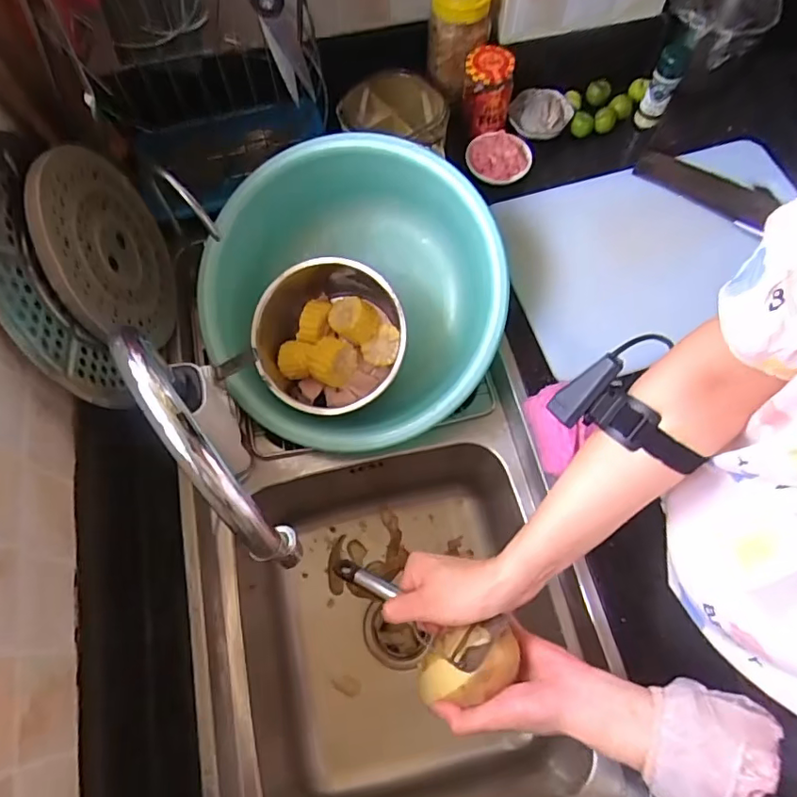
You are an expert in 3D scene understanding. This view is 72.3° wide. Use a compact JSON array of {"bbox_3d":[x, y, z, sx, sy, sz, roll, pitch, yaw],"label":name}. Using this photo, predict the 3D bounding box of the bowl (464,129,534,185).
[{"bbox_3d":[0.145,-0.350,0.790,0.091,0.030,0.072,11,68,5],"label":"bowl"}]

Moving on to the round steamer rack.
[{"bbox_3d":[-0.325,-0.168,0.620,0.023,0.218,0.204,-13,87,7],"label":"round steamer rack"}]

